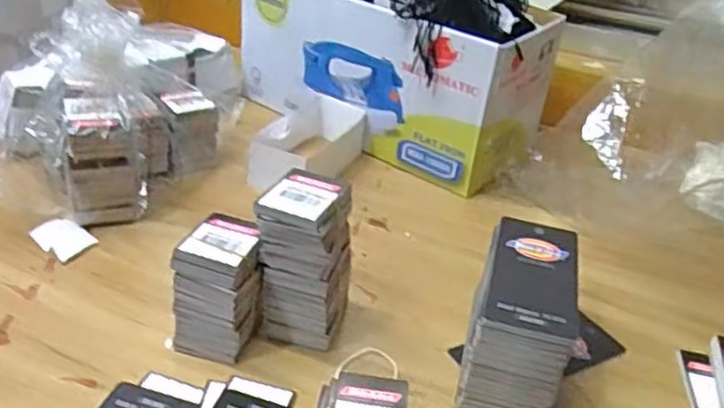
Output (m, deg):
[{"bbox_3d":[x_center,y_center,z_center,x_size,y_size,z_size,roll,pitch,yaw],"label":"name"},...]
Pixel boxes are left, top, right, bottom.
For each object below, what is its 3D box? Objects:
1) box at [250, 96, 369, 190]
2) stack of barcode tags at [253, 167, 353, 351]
[{"bbox_3d":[-0.044,-0.050,0.596,0.066,0.041,0.115,14,32,12],"label":"box"},{"bbox_3d":[-0.033,0.033,0.420,0.045,0.095,0.050,13,32,10],"label":"stack of barcode tags"}]

